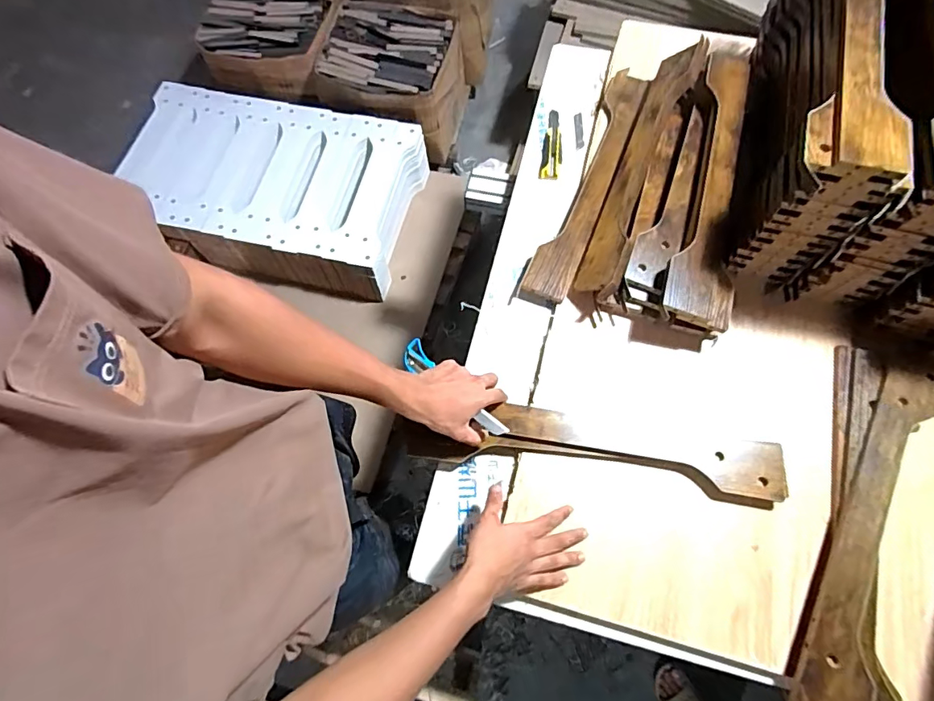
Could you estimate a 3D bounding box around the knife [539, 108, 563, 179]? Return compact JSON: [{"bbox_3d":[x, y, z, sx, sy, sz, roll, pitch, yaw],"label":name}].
[{"bbox_3d":[0.173,-0.419,0.971,0.040,0.019,0.179,7,70,4],"label":"knife"}]

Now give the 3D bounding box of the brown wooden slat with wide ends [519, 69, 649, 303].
[{"bbox_3d":[0.235,-0.335,0.907,0.078,0.028,0.553,21,72,9],"label":"brown wooden slat with wide ends"}]

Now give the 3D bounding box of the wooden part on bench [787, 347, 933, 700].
[{"bbox_3d":[0.551,0.246,0.648,0.136,0.046,0.554,22,72,10],"label":"wooden part on bench"}]

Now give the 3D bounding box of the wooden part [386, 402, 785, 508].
[{"bbox_3d":[0.179,0.146,0.714,0.552,0.032,0.094,7,70,4],"label":"wooden part"}]

